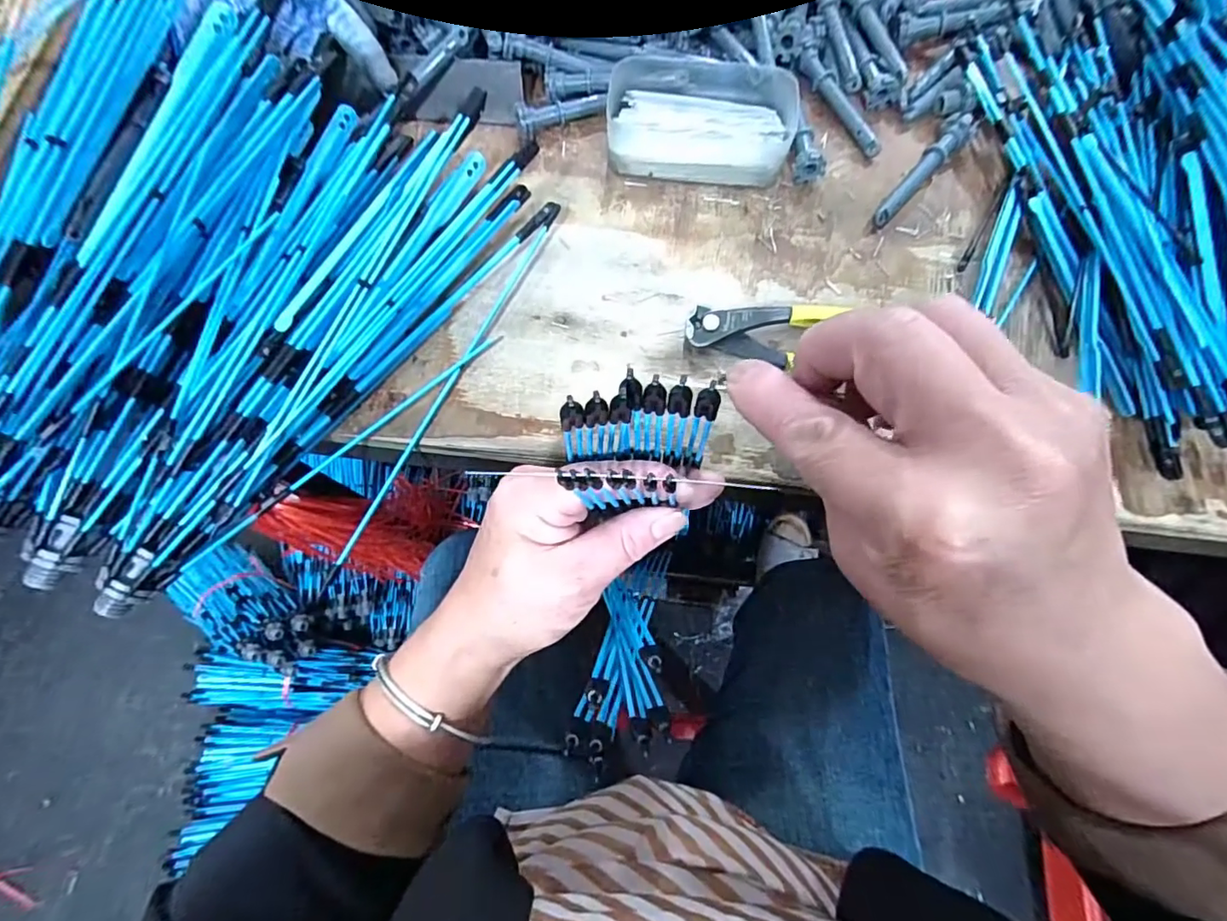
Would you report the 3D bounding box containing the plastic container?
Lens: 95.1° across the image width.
[{"bbox_3d":[0.057,-0.221,0.367,0.118,0.028,0.071,7,73,2],"label":"plastic container"}]

